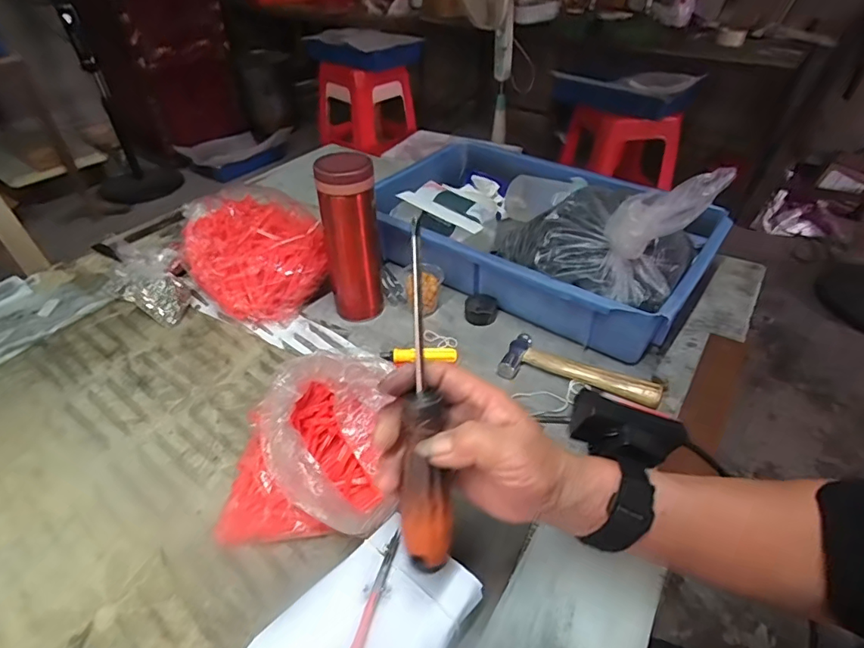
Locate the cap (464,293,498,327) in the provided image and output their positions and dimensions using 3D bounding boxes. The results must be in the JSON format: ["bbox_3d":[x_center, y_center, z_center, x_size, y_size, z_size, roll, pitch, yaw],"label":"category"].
[{"bbox_3d":[0.059,-0.019,0.598,0.038,0.025,0.046,10,41,11],"label":"cap"}]

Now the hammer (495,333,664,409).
[{"bbox_3d":[0.152,0.053,0.512,0.157,0.018,0.057,18,44,20],"label":"hammer"}]

